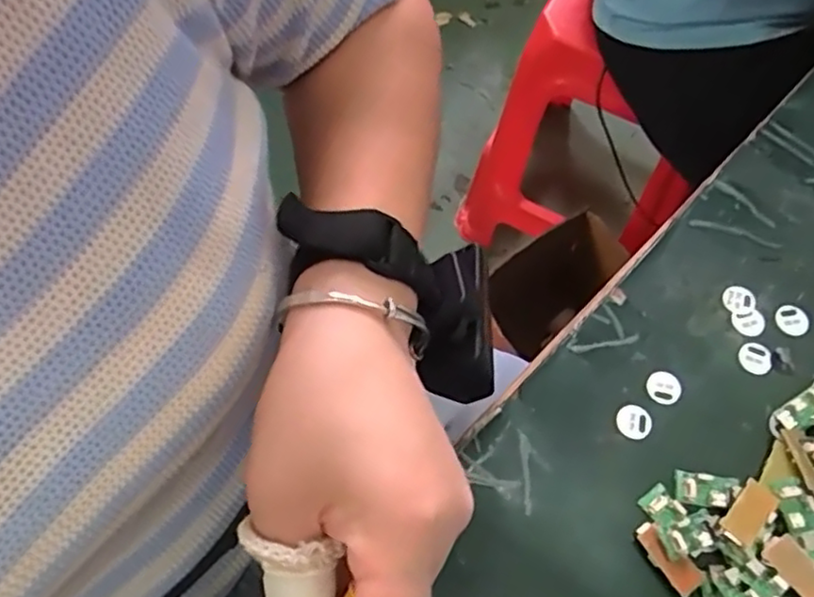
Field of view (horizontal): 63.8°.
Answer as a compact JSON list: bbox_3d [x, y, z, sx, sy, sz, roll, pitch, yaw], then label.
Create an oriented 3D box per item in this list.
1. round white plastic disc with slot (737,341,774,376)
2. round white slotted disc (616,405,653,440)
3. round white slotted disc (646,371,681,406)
[{"bbox_3d":[0.184,0.031,0.344,0.016,0.004,0.017,0,65,-1],"label":"round white plastic disc with slot"},{"bbox_3d":[0.114,0.061,0.326,0.017,0.004,0.017,0,65,-1],"label":"round white slotted disc"},{"bbox_3d":[0.132,0.045,0.335,0.016,0.004,0.017,0,65,-1],"label":"round white slotted disc"}]

